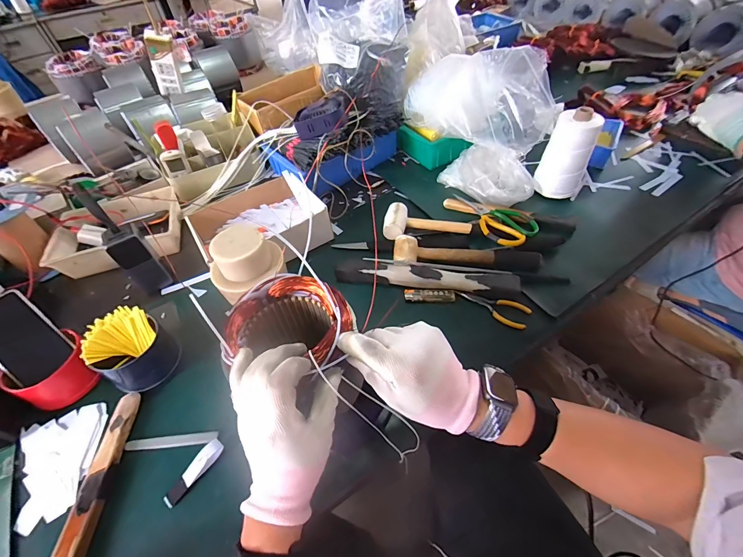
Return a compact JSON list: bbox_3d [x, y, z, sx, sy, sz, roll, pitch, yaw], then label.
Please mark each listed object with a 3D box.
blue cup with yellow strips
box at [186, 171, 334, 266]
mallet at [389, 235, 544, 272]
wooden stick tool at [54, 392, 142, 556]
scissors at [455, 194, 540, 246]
[{"bbox_3d":[-0.362,0.107,0.514,0.087,0.087,0.093,-3,48,4],"label":"blue cup with yellow strips"},{"bbox_3d":[-0.228,-0.110,0.701,0.248,0.072,0.201,-32,53,-20],"label":"box"},{"bbox_3d":[0.173,-0.048,0.619,0.262,0.047,0.065,-1,49,5],"label":"mallet"},{"bbox_3d":[-0.340,0.274,0.405,0.034,0.017,0.273,-7,48,1],"label":"wooden stick tool"},{"bbox_3d":[0.232,-0.118,0.669,0.175,0.013,0.101,34,61,28],"label":"scissors"}]

